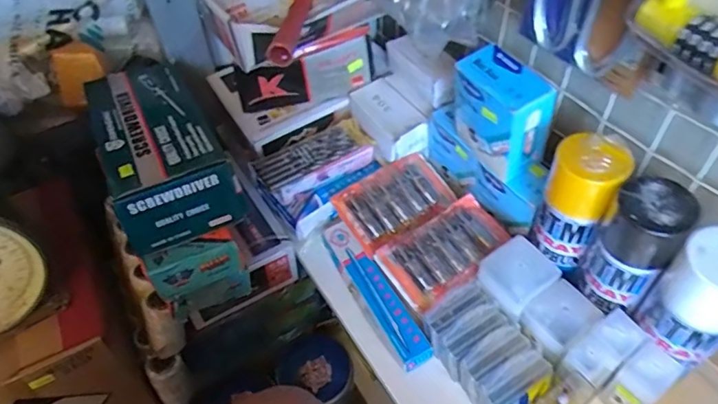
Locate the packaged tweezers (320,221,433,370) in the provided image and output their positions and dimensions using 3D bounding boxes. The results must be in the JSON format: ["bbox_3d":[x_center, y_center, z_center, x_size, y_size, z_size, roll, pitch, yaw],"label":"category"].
[{"bbox_3d":[0.015,0.103,0.608,0.041,0.022,0.210,-25,51,-18],"label":"packaged tweezers"}]

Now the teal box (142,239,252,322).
[{"bbox_3d":[-0.176,0.081,0.564,0.089,0.078,0.048,-29,53,-21],"label":"teal box"}]

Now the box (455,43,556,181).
[{"bbox_3d":[0.151,-0.096,0.555,0.058,0.110,0.098,-24,51,-17],"label":"box"}]

